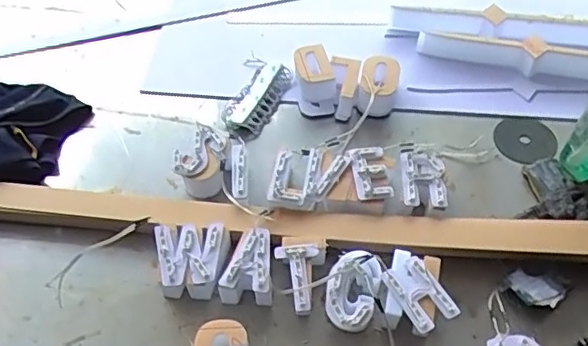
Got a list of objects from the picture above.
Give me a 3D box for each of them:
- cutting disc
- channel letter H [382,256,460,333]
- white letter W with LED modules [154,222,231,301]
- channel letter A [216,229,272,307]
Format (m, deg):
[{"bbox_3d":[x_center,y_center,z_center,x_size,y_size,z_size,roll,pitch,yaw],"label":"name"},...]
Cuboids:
[{"bbox_3d":[0.340,-0.051,0.847,0.093,0.009,0.093,-3,44,3],"label":"cutting disc"},{"bbox_3d":[0.142,0.136,0.647,0.052,0.015,0.080,-25,57,-16],"label":"channel letter H"},{"bbox_3d":[-0.121,0.106,0.694,0.084,0.046,0.079,-4,54,-2],"label":"white letter W with LED modules"},{"bbox_3d":[-0.056,0.113,0.692,0.061,0.051,0.082,1,54,2],"label":"channel letter A"}]

